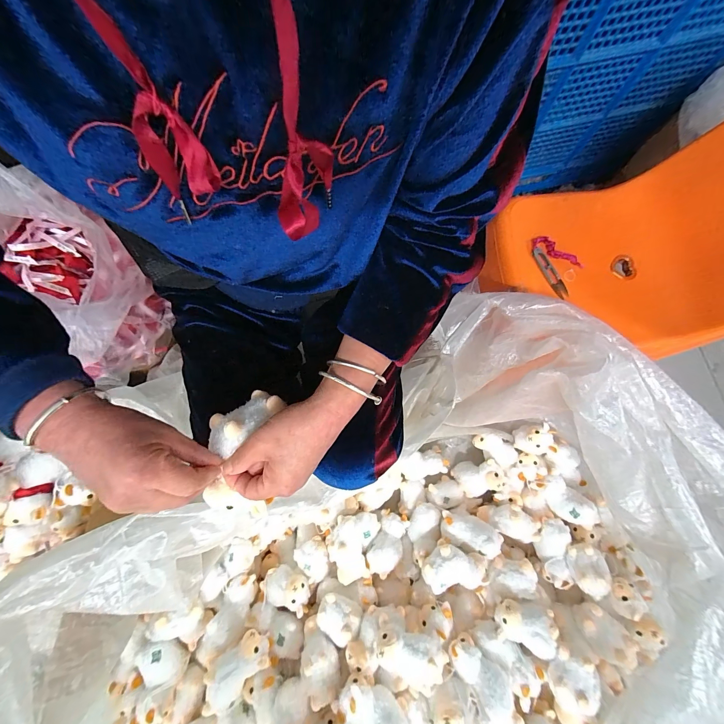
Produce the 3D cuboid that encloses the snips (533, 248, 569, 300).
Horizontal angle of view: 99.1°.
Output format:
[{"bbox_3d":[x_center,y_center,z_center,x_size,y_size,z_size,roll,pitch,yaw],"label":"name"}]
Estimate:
[{"bbox_3d":[0.338,-0.161,0.556,0.023,0.012,0.103,-23,80,-4],"label":"snips"}]

